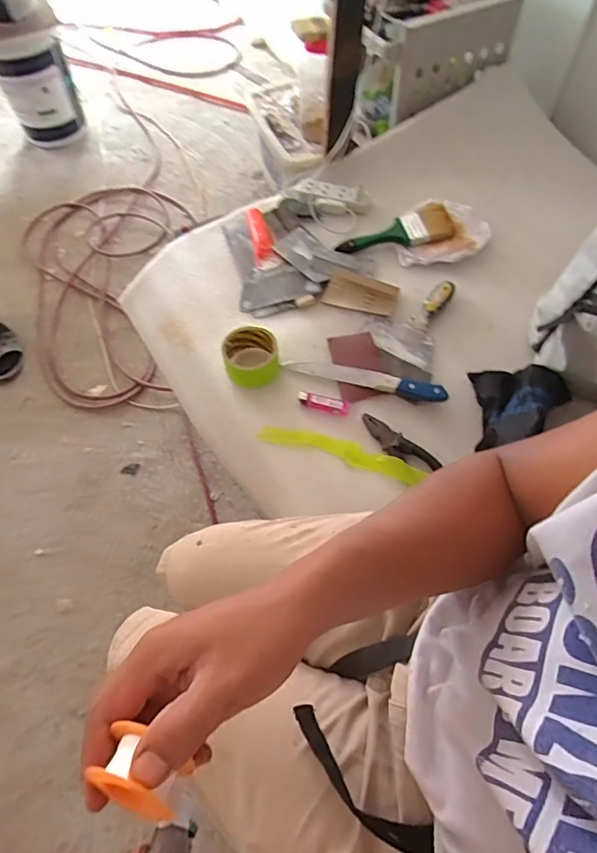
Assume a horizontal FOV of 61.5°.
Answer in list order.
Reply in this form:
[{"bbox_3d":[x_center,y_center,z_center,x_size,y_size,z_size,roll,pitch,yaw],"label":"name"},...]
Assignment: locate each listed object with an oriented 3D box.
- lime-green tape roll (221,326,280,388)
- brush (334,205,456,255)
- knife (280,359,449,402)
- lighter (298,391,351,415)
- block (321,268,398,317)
[{"bbox_3d":[-0.074,-0.107,0.791,0.083,0.053,0.087,-1,59,1],"label":"lime-green tape roll"},{"bbox_3d":[0.181,-0.363,0.936,0.209,0.033,0.074,-12,60,-5],"label":"brush"},{"bbox_3d":[0.103,-0.080,0.780,0.252,0.022,0.027,16,61,11],"label":"knife"},{"bbox_3d":[0.039,-0.037,0.773,0.080,0.008,0.025,14,61,10],"label":"lighter"},{"bbox_3d":[0.112,-0.236,0.871,0.120,0.015,0.074,17,61,11],"label":"block"}]

